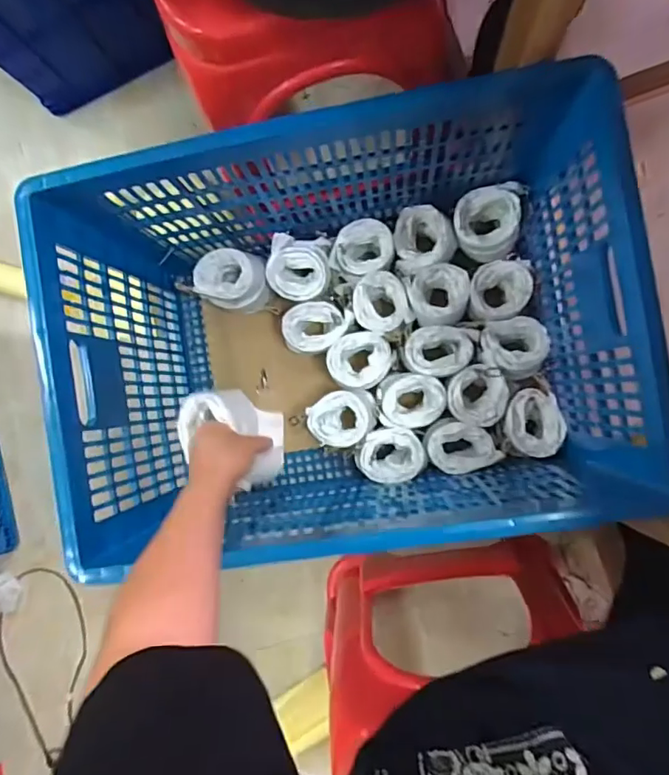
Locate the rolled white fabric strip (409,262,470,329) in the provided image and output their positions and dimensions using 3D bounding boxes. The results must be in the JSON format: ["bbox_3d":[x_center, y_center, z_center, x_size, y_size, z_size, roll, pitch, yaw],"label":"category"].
[{"bbox_3d":[0.172,-0.150,0.861,0.097,0.077,0.101,-3,89,7],"label":"rolled white fabric strip"}]

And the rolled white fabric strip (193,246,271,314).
[{"bbox_3d":[-0.169,-0.183,0.875,0.110,0.103,0.105,28,93,6],"label":"rolled white fabric strip"}]

